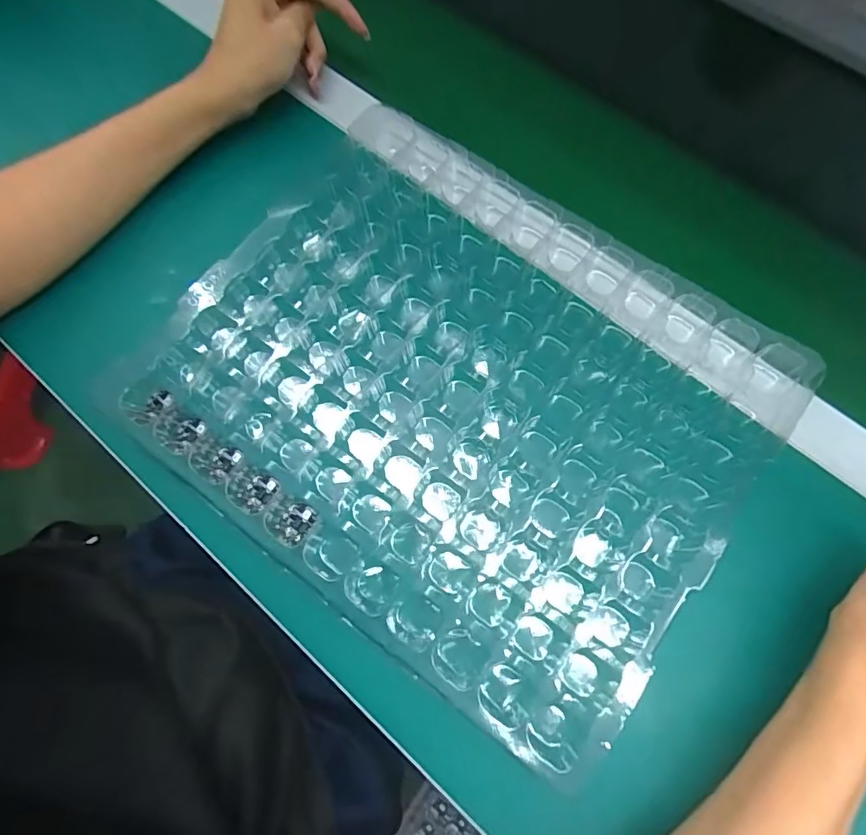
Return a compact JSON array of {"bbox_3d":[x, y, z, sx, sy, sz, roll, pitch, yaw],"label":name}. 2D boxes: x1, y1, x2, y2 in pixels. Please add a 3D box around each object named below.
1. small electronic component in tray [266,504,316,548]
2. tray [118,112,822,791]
[{"bbox_3d":[-0.089,0.065,0.317,0.026,0.004,0.027,0,71,1],"label":"small electronic component in tray"},{"bbox_3d":[0.019,-0.016,0.339,0.369,0.035,0.303,37,76,13],"label":"tray"}]

